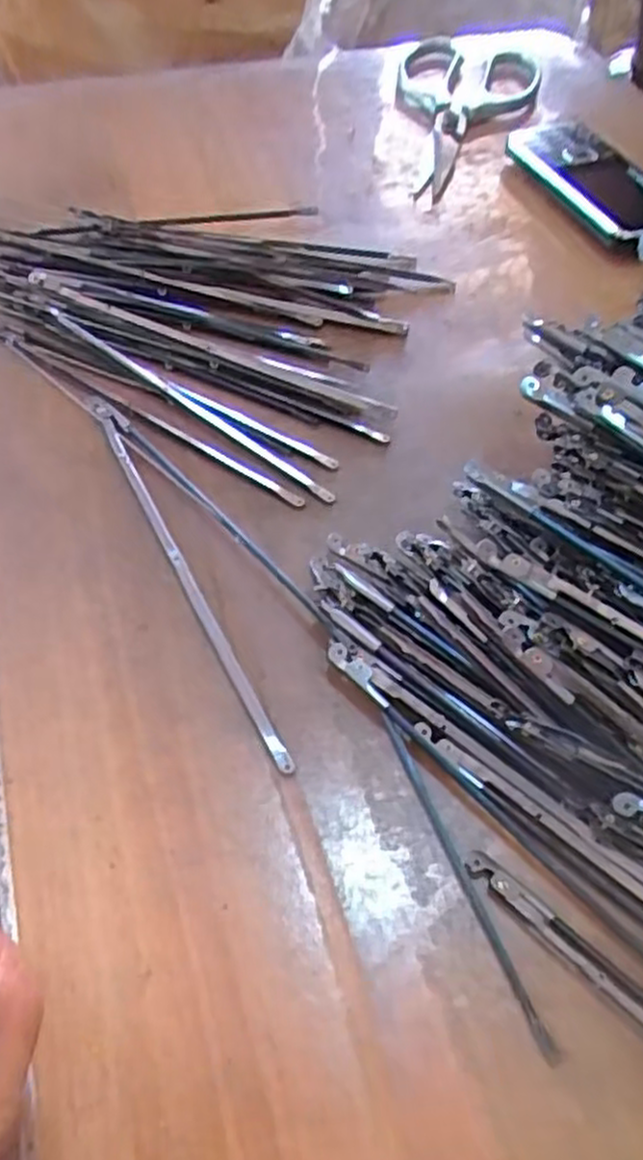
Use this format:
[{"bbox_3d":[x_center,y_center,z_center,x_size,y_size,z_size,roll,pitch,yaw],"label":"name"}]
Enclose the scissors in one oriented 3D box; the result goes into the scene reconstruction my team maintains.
[{"bbox_3d":[0.090,-0.301,0.497,0.094,0.013,0.205,10,55,6],"label":"scissors"}]

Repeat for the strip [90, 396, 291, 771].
[{"bbox_3d":[-0.054,-0.009,0.289,0.008,0.005,0.188,-23,58,-17],"label":"strip"}]

